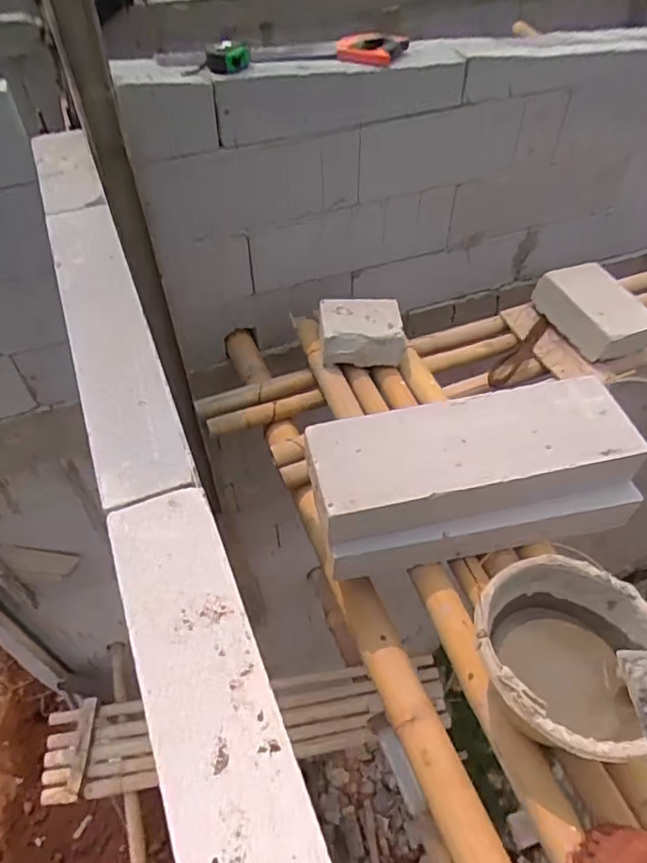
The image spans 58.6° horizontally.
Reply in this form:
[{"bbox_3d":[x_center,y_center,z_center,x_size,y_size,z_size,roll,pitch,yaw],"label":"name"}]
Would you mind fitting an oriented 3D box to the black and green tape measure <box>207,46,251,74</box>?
[{"bbox_3d":[-0.204,-0.804,1.242,0.092,0.045,0.036,-16,51,-13],"label":"black and green tape measure"}]

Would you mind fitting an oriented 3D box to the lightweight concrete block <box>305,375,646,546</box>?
[{"bbox_3d":[0.276,0.044,1.071,0.597,0.094,0.210,-9,50,-7],"label":"lightweight concrete block"}]

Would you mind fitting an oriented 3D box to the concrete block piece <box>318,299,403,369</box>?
[{"bbox_3d":[0.097,-0.250,1.440,0.206,0.106,0.149,1,50,2],"label":"concrete block piece"}]

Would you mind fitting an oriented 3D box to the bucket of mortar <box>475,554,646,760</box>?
[{"bbox_3d":[0.355,0.353,0.890,0.253,0.185,0.256,0,49,0],"label":"bucket of mortar"}]

